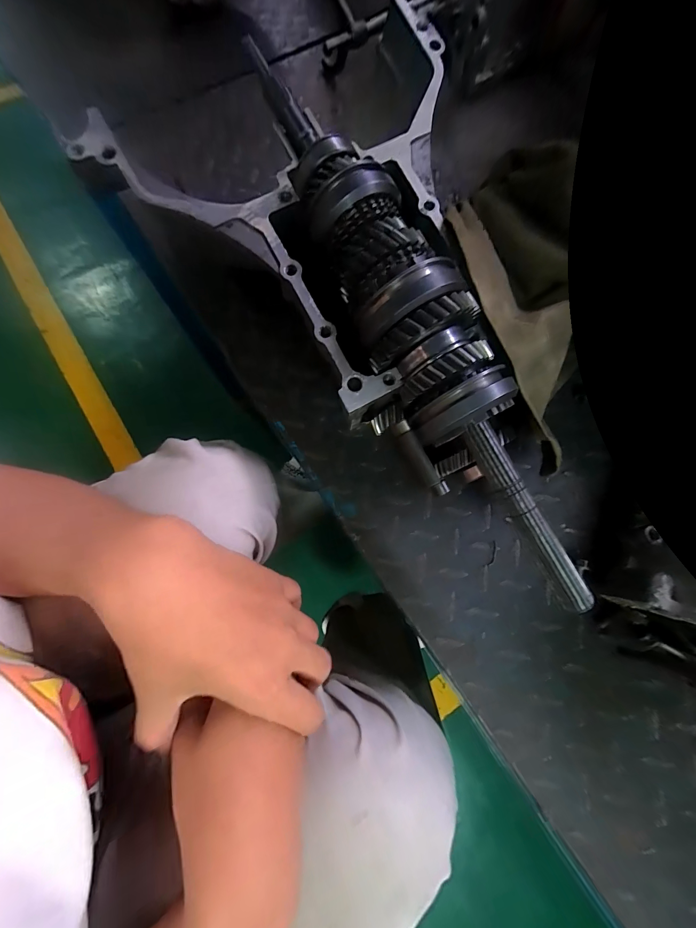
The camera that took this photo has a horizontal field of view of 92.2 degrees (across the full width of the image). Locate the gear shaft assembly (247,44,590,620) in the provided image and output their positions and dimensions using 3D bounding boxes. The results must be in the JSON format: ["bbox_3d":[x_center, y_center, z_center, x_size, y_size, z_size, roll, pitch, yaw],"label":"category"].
[{"bbox_3d":[0.057,-0.078,0.237,0.088,0.081,0.376,-30,91,-9],"label":"gear shaft assembly"}]

